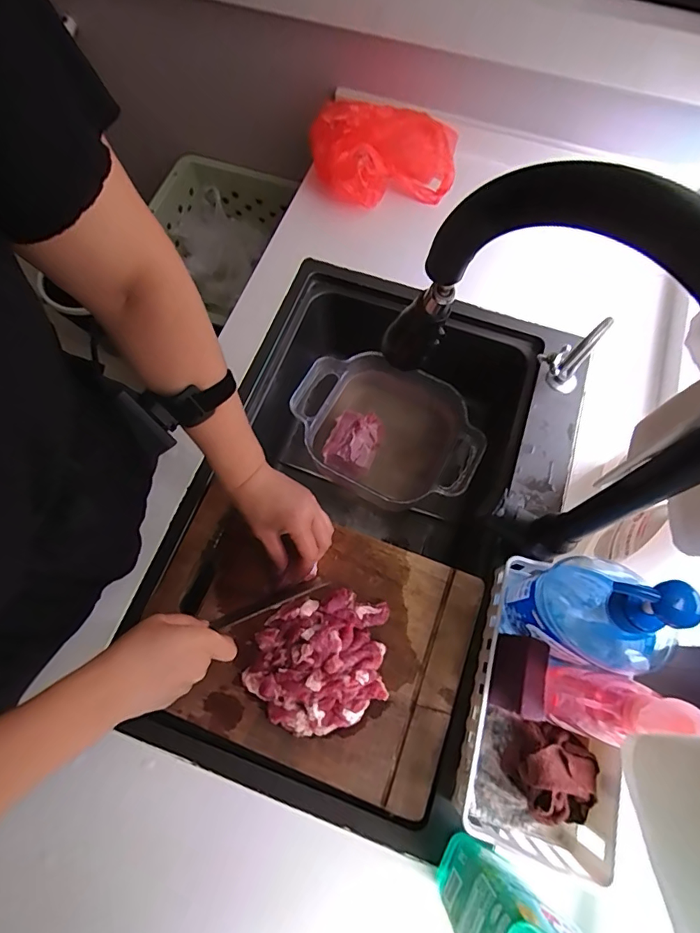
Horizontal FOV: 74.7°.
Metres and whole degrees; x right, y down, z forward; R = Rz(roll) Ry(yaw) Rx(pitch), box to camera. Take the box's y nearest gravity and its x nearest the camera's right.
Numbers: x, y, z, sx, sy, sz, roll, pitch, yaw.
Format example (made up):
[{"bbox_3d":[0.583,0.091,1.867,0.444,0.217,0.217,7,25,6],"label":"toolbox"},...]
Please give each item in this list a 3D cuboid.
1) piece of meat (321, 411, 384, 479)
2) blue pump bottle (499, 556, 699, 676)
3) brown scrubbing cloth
[{"bbox_3d":[0.004,-0.036,0.784,0.083,0.038,0.108,21,70,8],"label":"piece of meat"},{"bbox_3d":[0.205,0.130,0.408,0.067,0.207,0.095,-2,69,0],"label":"blue pump bottle"},{"bbox_3d":[0.195,0.294,0.439,0.073,0.049,0.075,23,71,9],"label":"brown scrubbing cloth"}]

